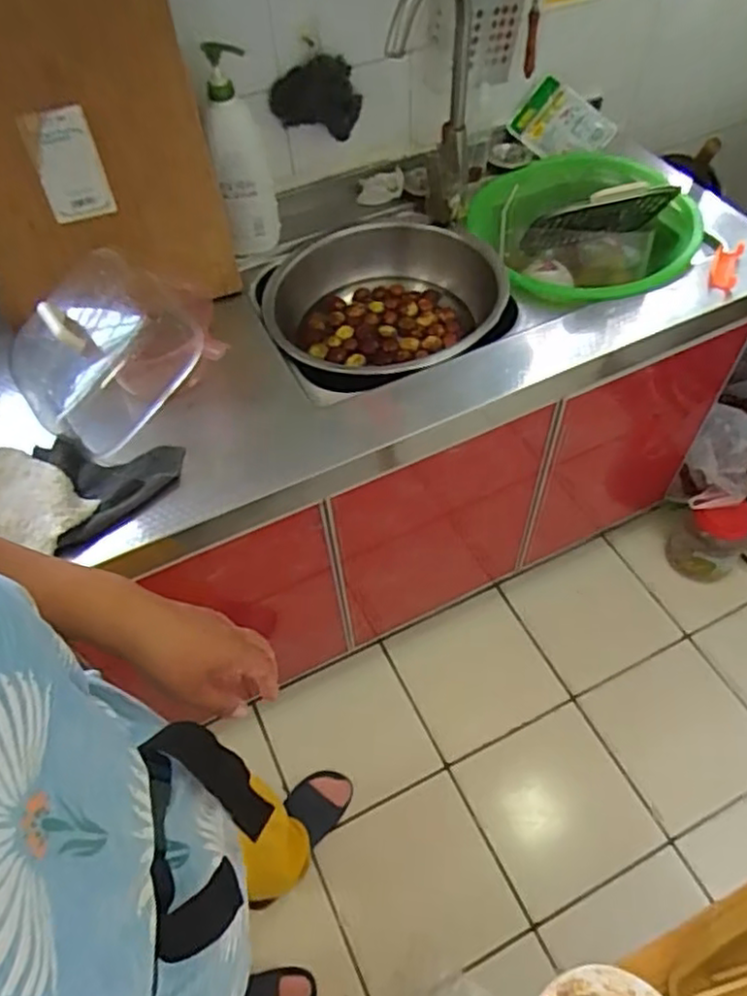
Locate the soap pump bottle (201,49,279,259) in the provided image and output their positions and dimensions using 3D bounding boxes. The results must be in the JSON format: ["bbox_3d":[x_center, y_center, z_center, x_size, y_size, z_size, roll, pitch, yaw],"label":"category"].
[{"bbox_3d":[-0.198,-0.505,1.004,0.079,0.271,0.088,-12,55,-5],"label":"soap pump bottle"}]

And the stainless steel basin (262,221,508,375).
[{"bbox_3d":[0.011,-0.301,1.080,0.347,0.105,0.350,-2,55,2],"label":"stainless steel basin"}]

